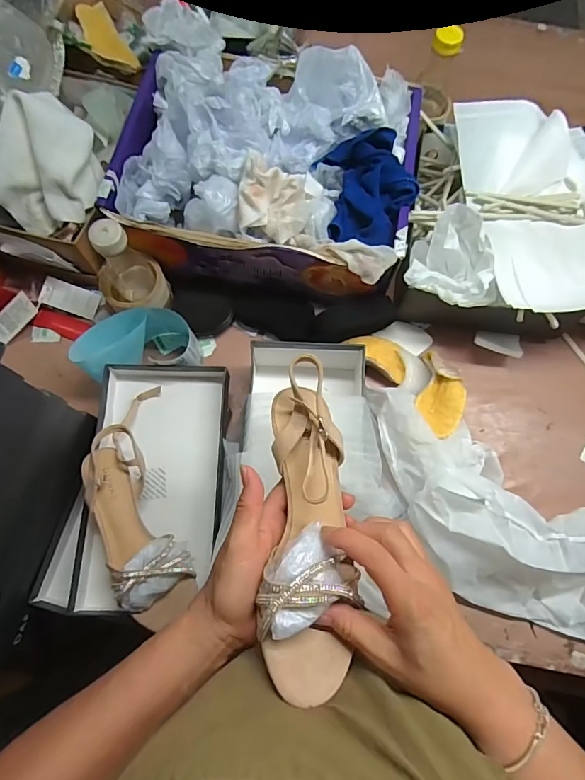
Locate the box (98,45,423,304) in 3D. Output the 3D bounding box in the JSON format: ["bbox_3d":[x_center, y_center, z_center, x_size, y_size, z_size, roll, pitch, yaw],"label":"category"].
[{"bbox_3d":[-0.033,-0.330,0.610,0.400,0.162,0.333,11,73,2],"label":"box"}]

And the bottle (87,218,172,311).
[{"bbox_3d":[-0.224,-0.161,0.575,0.083,0.156,0.076,0,73,-1],"label":"bottle"}]

